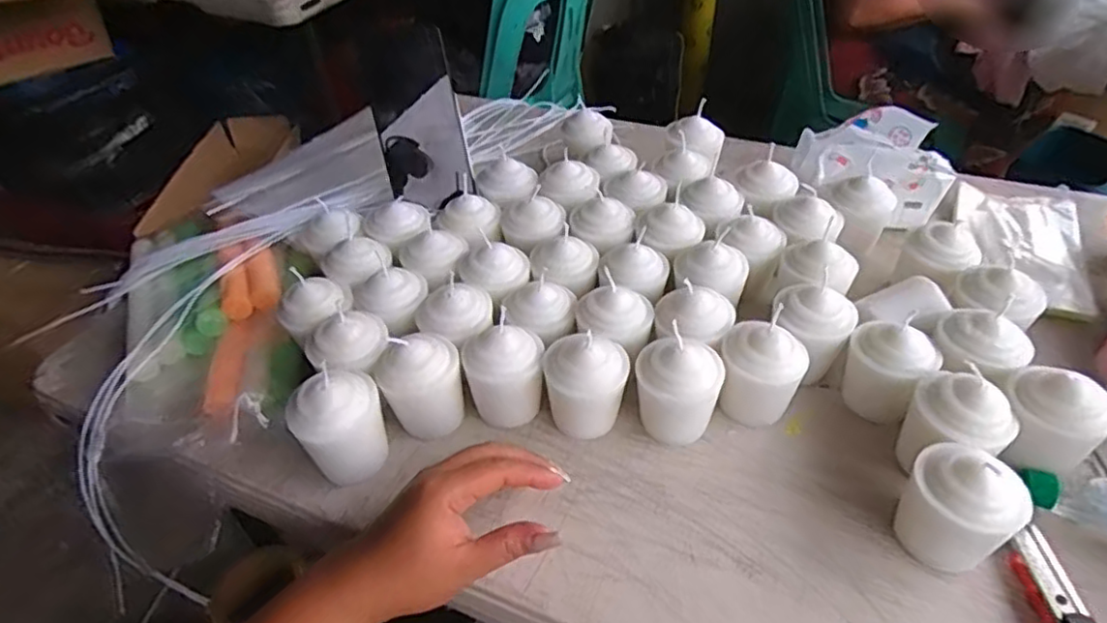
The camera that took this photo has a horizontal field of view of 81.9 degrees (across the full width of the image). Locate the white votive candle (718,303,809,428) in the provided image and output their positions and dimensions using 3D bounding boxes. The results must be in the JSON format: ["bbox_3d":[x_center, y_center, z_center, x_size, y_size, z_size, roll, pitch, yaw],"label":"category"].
[{"bbox_3d":[0.145,0.044,0.451,0.055,0.069,0.053,-1,44,3],"label":"white votive candle"}]

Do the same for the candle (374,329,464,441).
[{"bbox_3d":[-0.095,0.051,0.458,0.055,0.074,0.051,-2,44,2],"label":"candle"}]

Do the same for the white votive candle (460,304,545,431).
[{"bbox_3d":[-0.035,0.044,0.462,0.053,0.072,0.046,-21,47,-17],"label":"white votive candle"}]

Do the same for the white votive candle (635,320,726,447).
[{"bbox_3d":[0.084,0.057,0.438,0.057,0.072,0.047,8,45,12],"label":"white votive candle"}]

